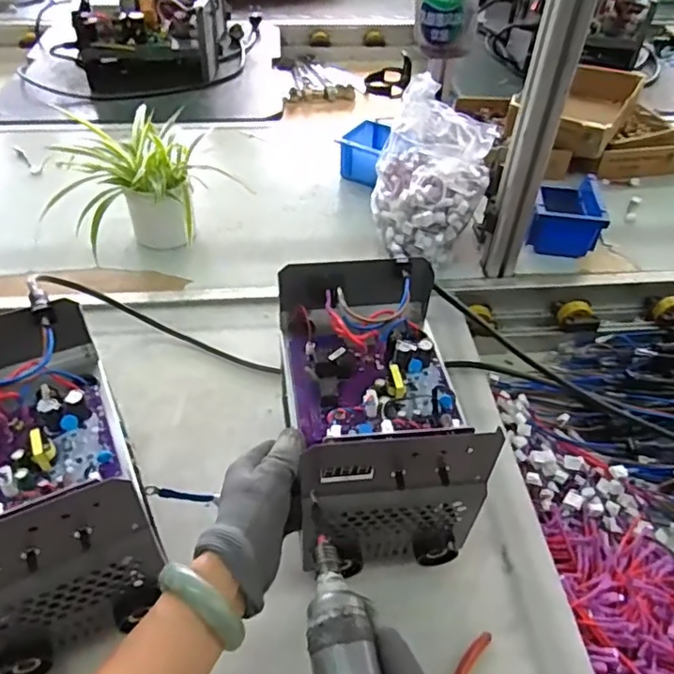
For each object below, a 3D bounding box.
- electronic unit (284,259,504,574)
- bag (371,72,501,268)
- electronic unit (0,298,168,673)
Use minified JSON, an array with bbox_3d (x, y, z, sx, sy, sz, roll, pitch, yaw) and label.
[{"bbox_3d":[0.032,0.064,0.536,0.145,0.158,0.224,-5,45,-7],"label":"electronic unit"},{"bbox_3d":[0.129,-0.221,0.817,0.152,0.169,0.159,10,45,7],"label":"bag"},{"bbox_3d":[-0.248,0.123,0.491,0.147,0.184,0.227,-19,49,-20],"label":"electronic unit"}]

